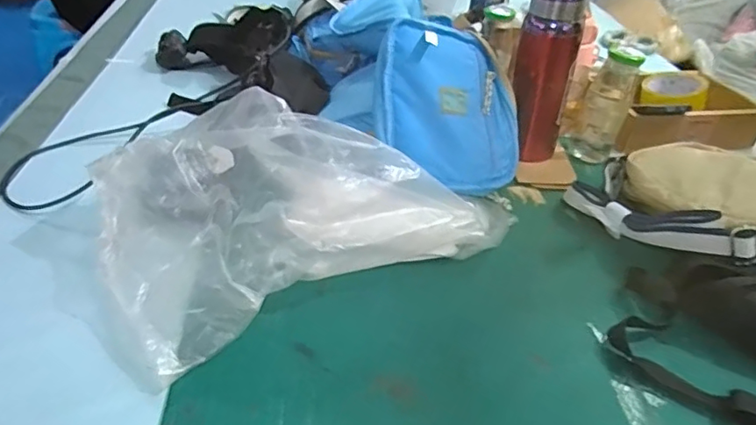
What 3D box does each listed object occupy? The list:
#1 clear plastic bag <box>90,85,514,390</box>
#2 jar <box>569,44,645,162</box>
[{"bbox_3d":[-0.072,-0.018,0.588,0.433,0.146,0.229,-17,42,-26],"label":"clear plastic bag"},{"bbox_3d":[0.327,-0.146,0.789,0.066,0.172,0.071,19,39,18],"label":"jar"}]

